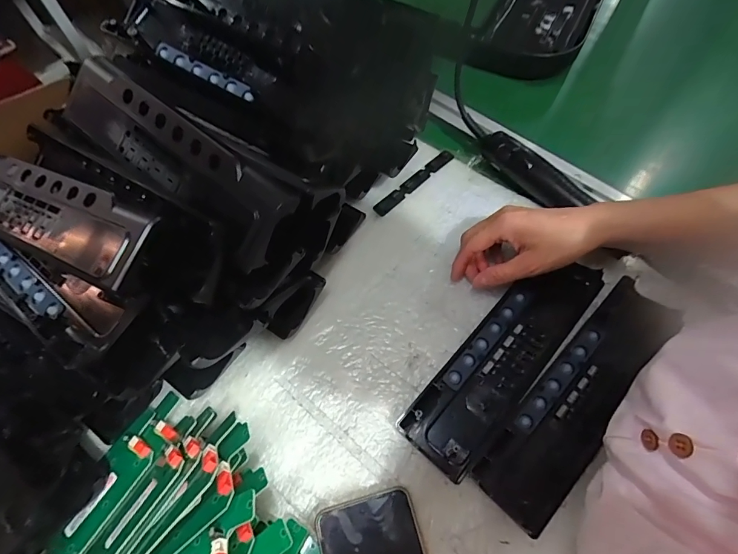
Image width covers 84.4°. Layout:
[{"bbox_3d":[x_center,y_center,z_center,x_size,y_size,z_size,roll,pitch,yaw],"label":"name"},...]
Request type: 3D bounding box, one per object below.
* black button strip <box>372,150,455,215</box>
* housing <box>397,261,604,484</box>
[{"bbox_3d":[0.054,-0.115,0.480,0.123,0.004,0.020,-41,69,-17],"label":"black button strip"},{"bbox_3d":[0.128,0.068,0.379,0.067,0.016,0.237,39,71,19],"label":"housing"}]

